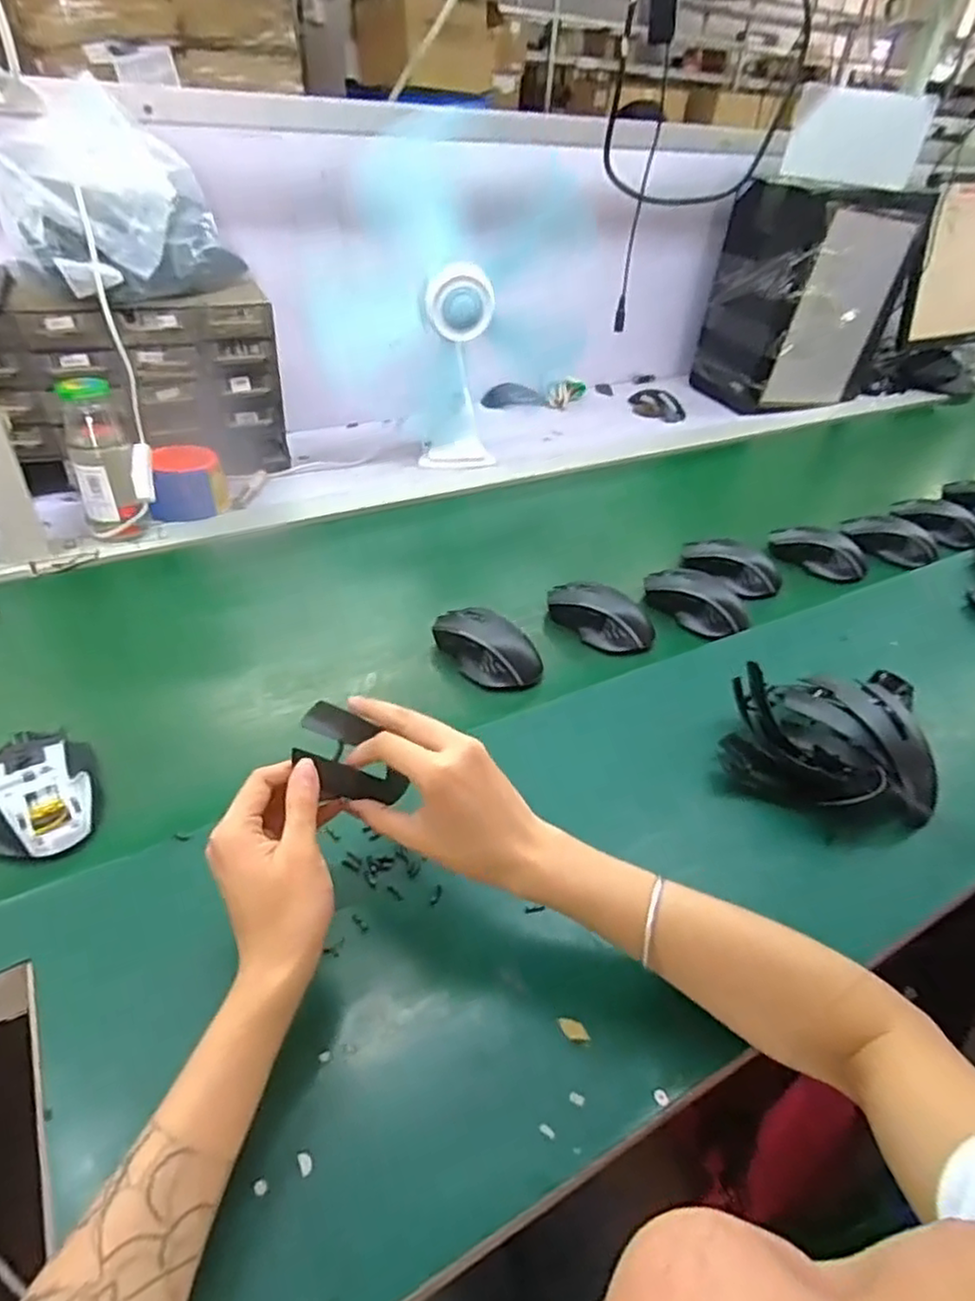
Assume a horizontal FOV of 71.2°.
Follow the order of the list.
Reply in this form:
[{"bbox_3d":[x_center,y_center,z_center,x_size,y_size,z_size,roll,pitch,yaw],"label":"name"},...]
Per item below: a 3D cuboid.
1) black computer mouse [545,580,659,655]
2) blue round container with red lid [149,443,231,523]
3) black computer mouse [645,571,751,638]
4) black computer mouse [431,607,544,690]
[{"bbox_3d":[0.119,-0.038,0.719,0.118,0.039,0.062,27,46,23],"label":"black computer mouse"},{"bbox_3d":[-0.370,-0.209,0.834,0.089,0.060,0.090,-16,46,-22],"label":"blue round container with red lid"},{"bbox_3d":[0.232,-0.059,0.758,0.069,0.039,0.120,-24,49,-29],"label":"black computer mouse"},{"bbox_3d":[-0.001,-0.004,0.662,0.118,0.040,0.060,28,46,24],"label":"black computer mouse"}]

